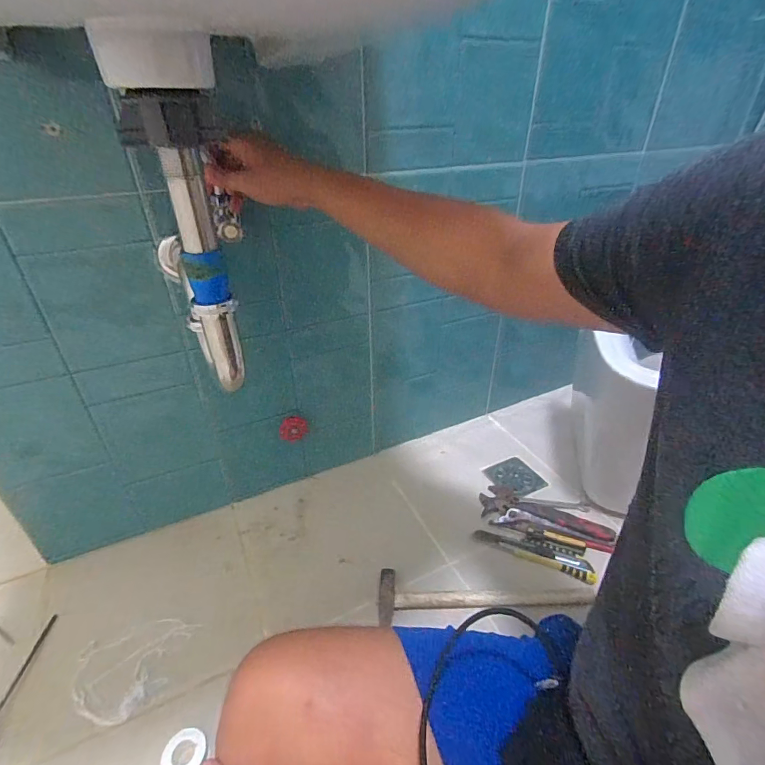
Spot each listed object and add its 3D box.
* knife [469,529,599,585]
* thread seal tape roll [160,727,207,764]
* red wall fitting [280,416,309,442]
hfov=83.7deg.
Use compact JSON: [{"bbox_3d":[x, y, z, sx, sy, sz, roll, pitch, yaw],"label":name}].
[{"bbox_3d":[0.247,0.282,0.707,0.193,0.012,0.030,13,38,22],"label":"knife"},{"bbox_3d":[-0.227,0.427,0.491,0.054,0.013,0.047,13,38,22],"label":"thread seal tape roll"},{"bbox_3d":[-0.169,0.086,0.802,0.022,0.064,0.050,34,88,41],"label":"red wall fitting"}]

